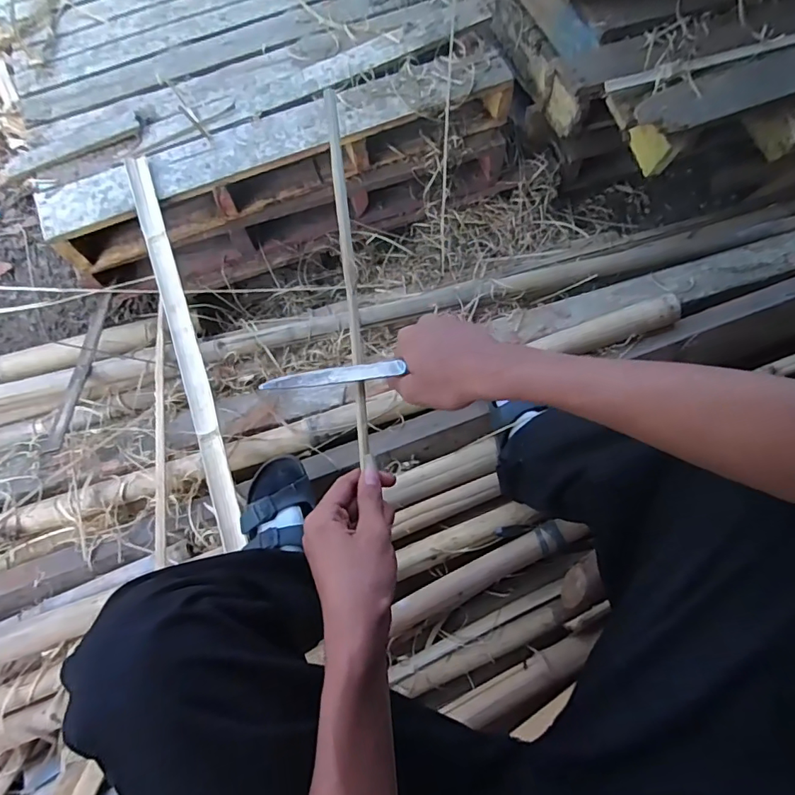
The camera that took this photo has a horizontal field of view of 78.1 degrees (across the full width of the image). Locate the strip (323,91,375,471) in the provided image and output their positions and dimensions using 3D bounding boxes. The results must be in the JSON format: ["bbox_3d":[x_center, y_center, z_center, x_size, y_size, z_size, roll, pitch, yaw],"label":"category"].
[{"bbox_3d":[-0.046,-0.126,0.450,0.013,0.011,0.378,-6,75,-2],"label":"strip"}]

